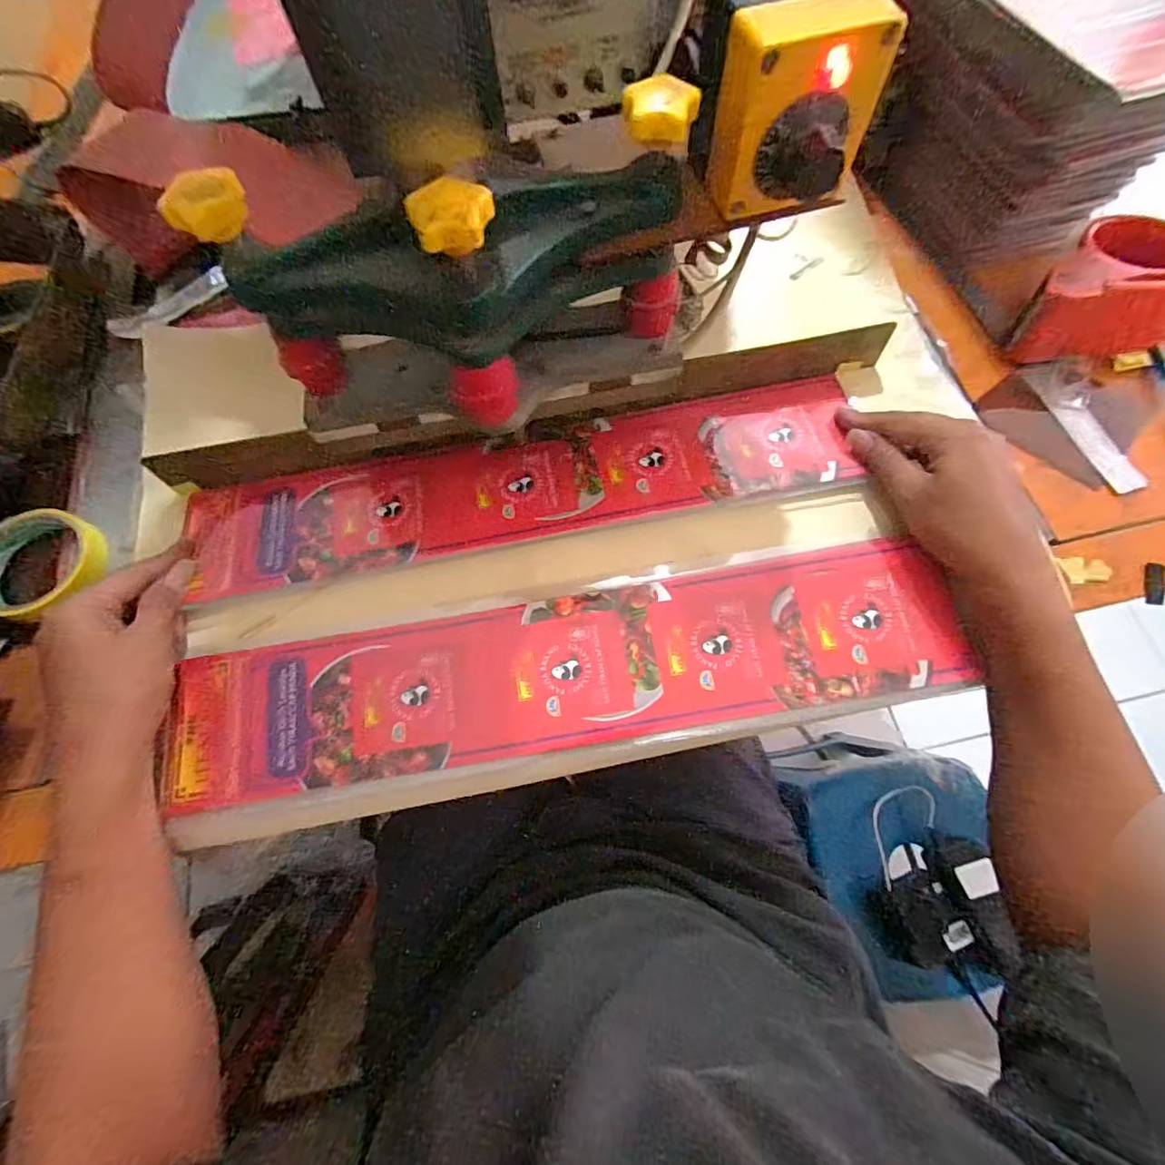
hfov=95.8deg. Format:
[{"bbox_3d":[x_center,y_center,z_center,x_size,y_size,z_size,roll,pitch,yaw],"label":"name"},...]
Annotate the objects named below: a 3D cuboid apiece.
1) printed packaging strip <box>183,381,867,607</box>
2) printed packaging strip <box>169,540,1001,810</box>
[{"bbox_3d":[-0.049,-0.079,0.423,0.514,0.009,0.103,-11,66,-1],"label":"printed packaging strip"},{"bbox_3d":[-0.010,0.065,0.369,0.536,0.011,0.105,-9,74,0],"label":"printed packaging strip"}]

